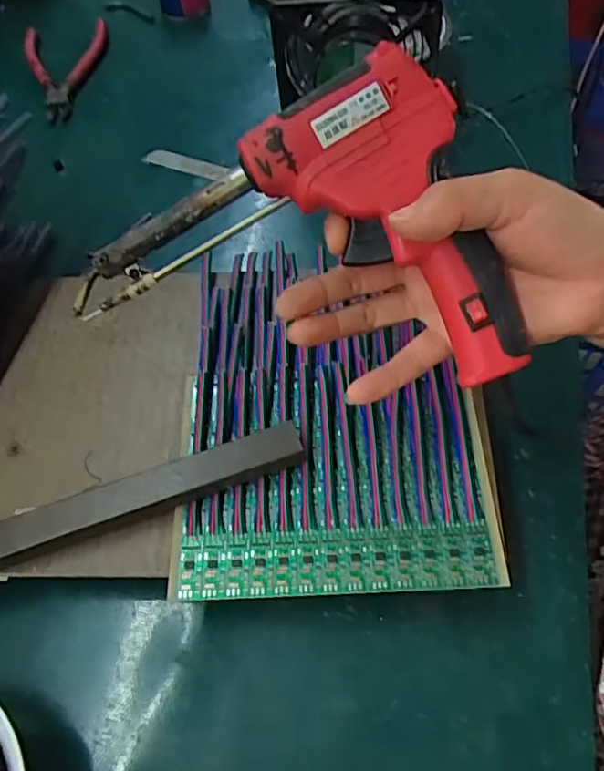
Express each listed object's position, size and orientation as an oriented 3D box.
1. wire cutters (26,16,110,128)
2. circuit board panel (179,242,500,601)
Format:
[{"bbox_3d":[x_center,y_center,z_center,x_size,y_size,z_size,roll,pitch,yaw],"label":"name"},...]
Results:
[{"bbox_3d":[-0.228,-0.318,0.595,0.082,0.013,0.165,-17,57,-8],"label":"wire cutters"},{"bbox_3d":[0.014,0.005,0.345,0.153,0.018,0.219,-2,56,2],"label":"circuit board panel"}]

